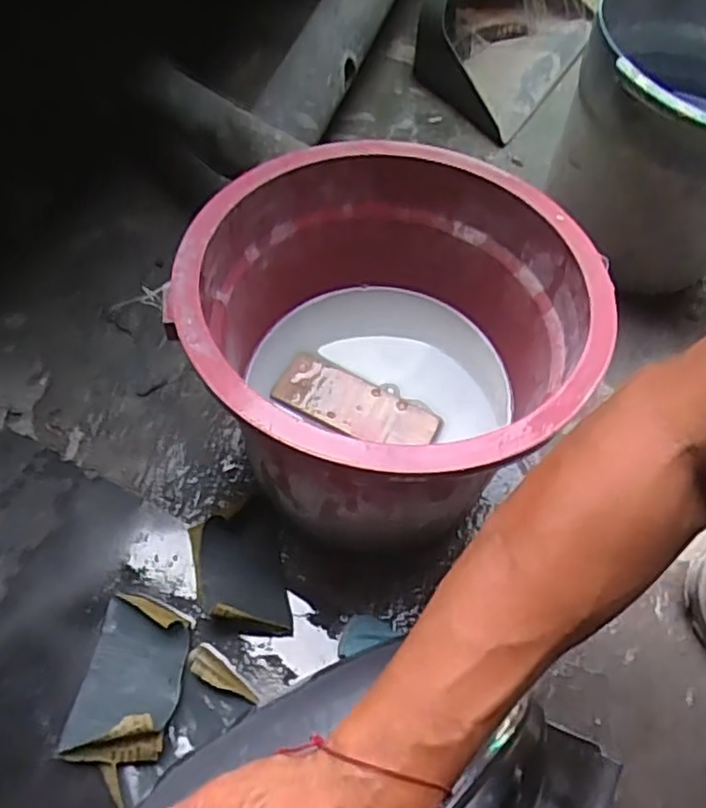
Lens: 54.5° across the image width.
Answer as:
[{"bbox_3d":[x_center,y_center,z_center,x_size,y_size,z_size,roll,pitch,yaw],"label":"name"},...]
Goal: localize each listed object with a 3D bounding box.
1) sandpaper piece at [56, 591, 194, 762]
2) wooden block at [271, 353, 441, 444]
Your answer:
[{"bbox_3d":[-0.161,0.195,0.494,0.074,0.048,0.117,8,63,3],"label":"sandpaper piece"},{"bbox_3d":[0.001,0.001,0.549,0.131,0.015,0.047,28,66,12],"label":"wooden block"}]

